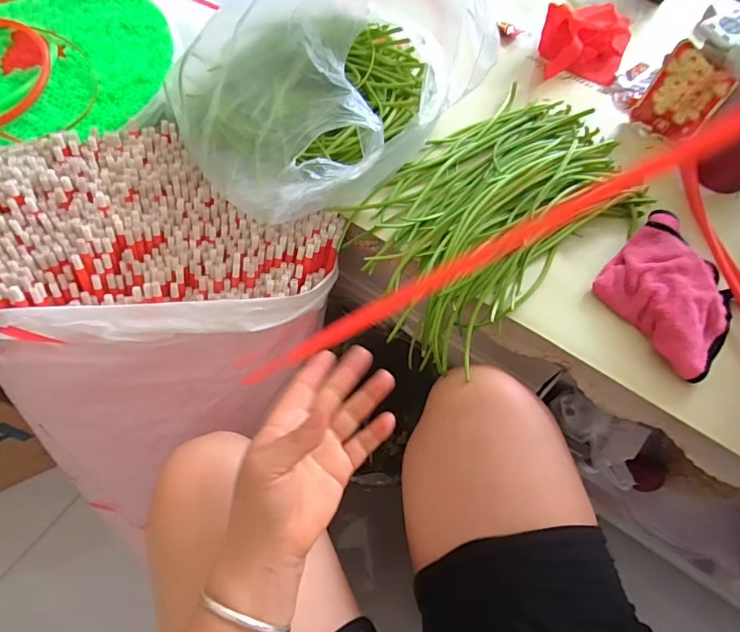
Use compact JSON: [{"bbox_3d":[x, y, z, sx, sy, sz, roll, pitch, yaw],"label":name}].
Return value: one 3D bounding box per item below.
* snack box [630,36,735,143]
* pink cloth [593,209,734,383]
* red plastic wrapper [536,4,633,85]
[{"bbox_3d":[0.394,-0.277,0.590,0.017,0.099,0.084,-18,57,-43],"label":"snack box"},{"bbox_3d":[0.322,-0.029,0.488,0.147,0.043,0.131,-41,72,-21],"label":"pink cloth"},{"bbox_3d":[0.308,-0.396,0.670,0.119,0.062,0.153,21,64,7],"label":"red plastic wrapper"}]

